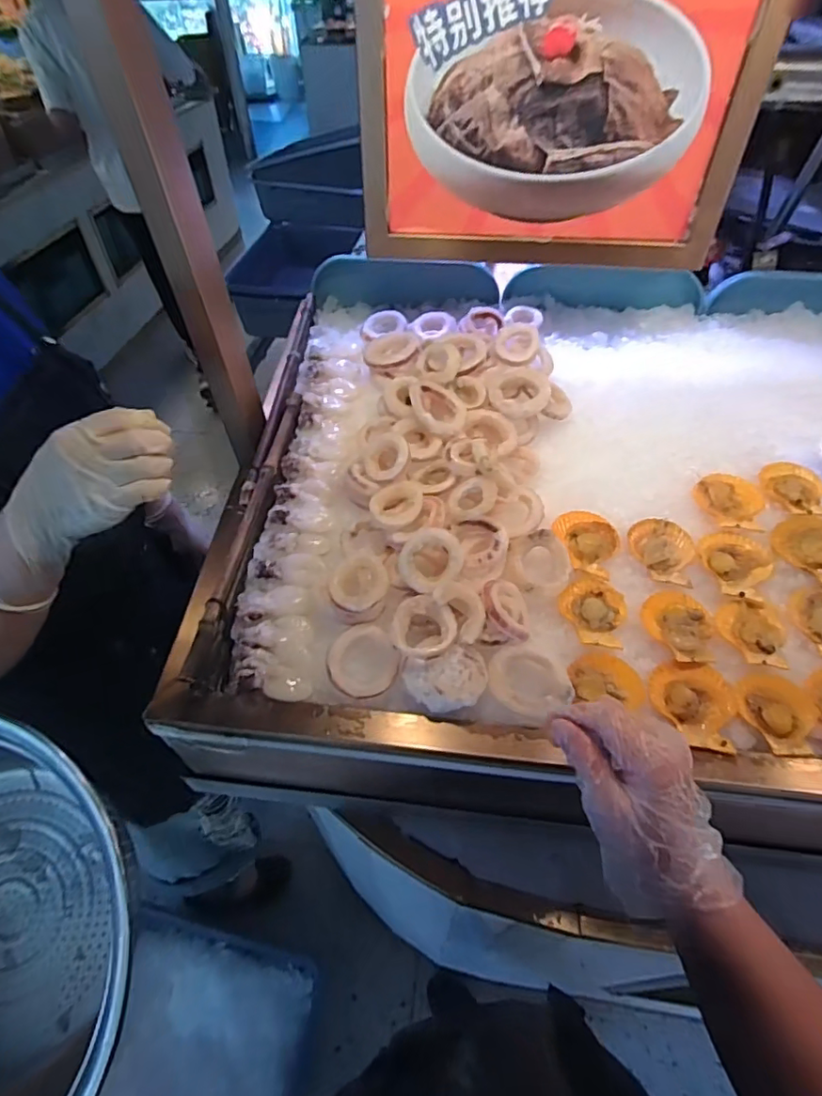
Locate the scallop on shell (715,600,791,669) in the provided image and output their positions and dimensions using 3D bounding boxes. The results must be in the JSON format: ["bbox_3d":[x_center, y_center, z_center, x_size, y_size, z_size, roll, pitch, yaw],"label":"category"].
[{"bbox_3d":[0.302,0.074,0.470,0.057,0.013,0.059,7,50,5],"label":"scallop on shell"}]

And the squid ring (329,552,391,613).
[{"bbox_3d":[-0.047,0.030,0.479,0.052,0.011,0.064,-1,50,-2],"label":"squid ring"}]

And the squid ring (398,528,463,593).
[{"bbox_3d":[0.017,0.010,0.478,0.057,0.018,0.057,0,81,0],"label":"squid ring"}]

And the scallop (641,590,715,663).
[{"bbox_3d":[0.238,0.066,0.475,0.060,0.013,0.065,17,51,13],"label":"scallop"}]

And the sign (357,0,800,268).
[{"bbox_3d":[0.128,-0.431,0.433,0.339,0.360,0.018,3,45,5],"label":"sign"}]

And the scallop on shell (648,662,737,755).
[{"bbox_3d":[0.235,0.130,0.441,0.064,0.015,0.069,6,50,4],"label":"scallop on shell"}]

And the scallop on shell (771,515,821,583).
[{"bbox_3d":[0.376,-0.002,0.506,0.063,0.019,0.059,31,75,17],"label":"scallop on shell"}]

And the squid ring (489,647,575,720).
[{"bbox_3d":[0.097,0.108,0.443,0.056,0.011,0.063,-23,54,-20],"label":"squid ring"}]

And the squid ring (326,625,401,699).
[{"bbox_3d":[-0.042,0.096,0.460,0.058,0.007,0.060,3,74,-9],"label":"squid ring"}]

